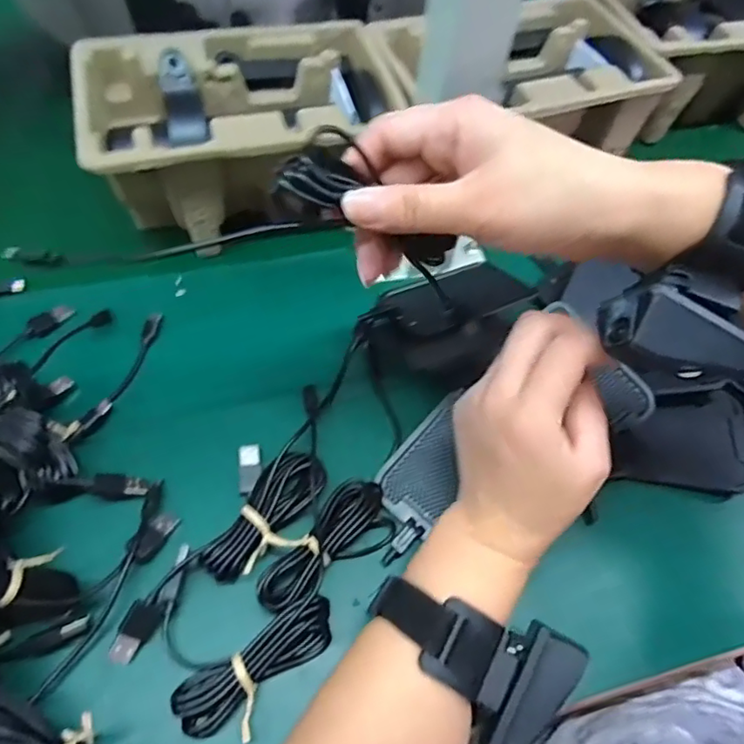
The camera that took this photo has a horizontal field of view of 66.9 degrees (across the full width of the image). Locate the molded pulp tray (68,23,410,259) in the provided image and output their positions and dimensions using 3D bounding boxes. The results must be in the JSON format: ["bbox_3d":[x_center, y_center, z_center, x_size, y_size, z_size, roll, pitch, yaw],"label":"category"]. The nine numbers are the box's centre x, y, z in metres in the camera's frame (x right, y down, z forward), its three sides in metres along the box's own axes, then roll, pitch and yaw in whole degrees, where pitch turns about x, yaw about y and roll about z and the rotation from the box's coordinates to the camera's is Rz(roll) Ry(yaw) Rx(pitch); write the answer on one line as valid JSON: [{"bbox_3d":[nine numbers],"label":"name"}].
[{"bbox_3d":[-0.098,-0.188,0.439,0.225,0.083,0.142,-14,57,-15],"label":"molded pulp tray"}]

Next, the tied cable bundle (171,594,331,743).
[{"bbox_3d":[-0.057,0.155,0.293,0.086,0.024,0.035,-27,61,-22],"label":"tied cable bundle"}]

